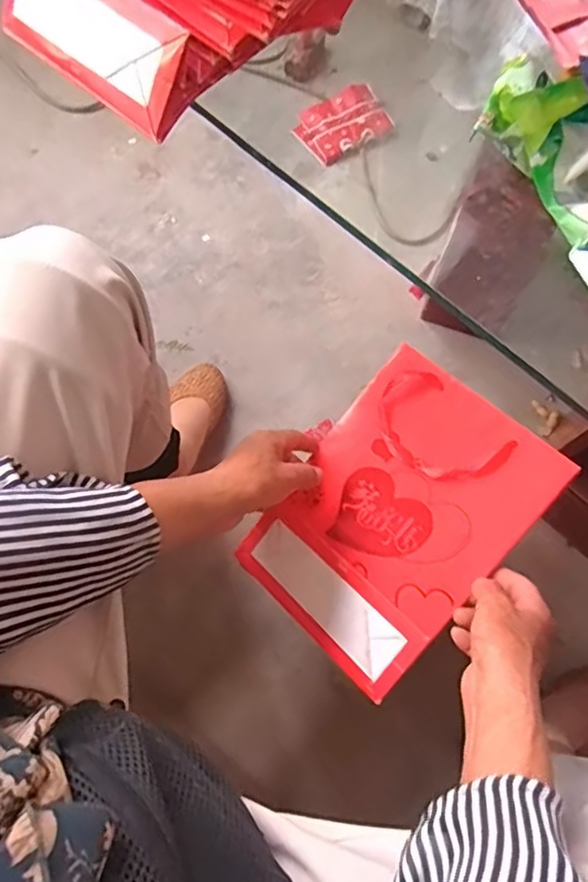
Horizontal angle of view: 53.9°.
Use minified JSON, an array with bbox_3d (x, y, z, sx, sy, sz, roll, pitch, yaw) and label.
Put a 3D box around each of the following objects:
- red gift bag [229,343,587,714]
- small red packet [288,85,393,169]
[{"bbox_3d":[0.087,0.068,0.519,0.184,0.013,0.260,41,96,22],"label":"red gift bag"},{"bbox_3d":[0.081,-0.556,1.014,0.150,0.019,0.117,-35,79,0],"label":"small red packet"}]

